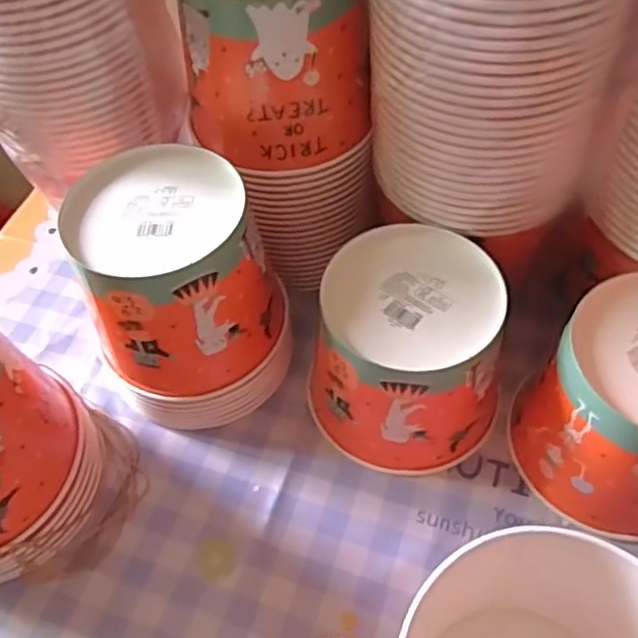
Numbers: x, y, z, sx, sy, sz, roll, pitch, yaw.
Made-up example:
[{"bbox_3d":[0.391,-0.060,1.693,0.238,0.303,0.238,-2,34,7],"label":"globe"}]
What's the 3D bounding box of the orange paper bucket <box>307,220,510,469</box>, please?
[{"bbox_3d":[0.069,0.027,0.509,0.133,0.132,0.139,-3,56,4],"label":"orange paper bucket"}]

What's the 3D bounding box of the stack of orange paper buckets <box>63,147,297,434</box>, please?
[{"bbox_3d":[-0.104,-0.019,0.529,0.138,0.180,0.149,-19,56,-7],"label":"stack of orange paper buckets"}]

